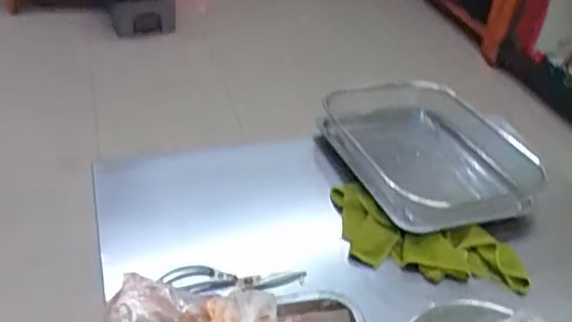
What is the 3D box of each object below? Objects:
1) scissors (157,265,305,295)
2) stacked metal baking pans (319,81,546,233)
[{"bbox_3d":[-0.070,0.161,0.806,0.190,0.022,0.041,4,38,-4],"label":"scissors"},{"bbox_3d":[0.239,-0.026,1.011,0.291,0.067,0.348,-9,40,-19],"label":"stacked metal baking pans"}]

